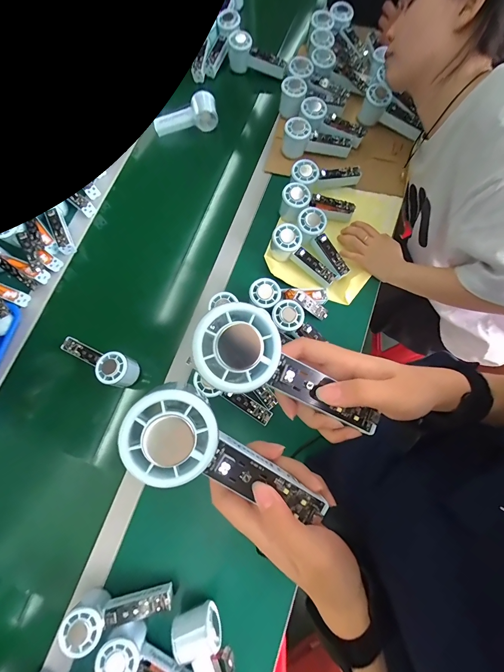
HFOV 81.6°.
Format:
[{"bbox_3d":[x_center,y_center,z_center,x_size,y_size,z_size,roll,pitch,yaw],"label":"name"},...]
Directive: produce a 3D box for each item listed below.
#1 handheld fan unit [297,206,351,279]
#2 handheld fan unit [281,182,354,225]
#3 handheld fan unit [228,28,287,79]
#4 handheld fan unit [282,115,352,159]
[{"bbox_3d":[0.140,-0.183,0.591,0.058,0.045,0.152,-34,90,-7],"label":"handheld fan unit"},{"bbox_3d":[0.135,-0.275,0.610,0.147,0.055,0.060,2,75,2],"label":"handheld fan unit"},{"bbox_3d":[0.005,-0.683,0.715,0.171,0.061,0.067,41,80,10],"label":"handheld fan unit"},{"bbox_3d":[0.145,-0.432,0.651,0.150,0.060,0.055,12,76,4],"label":"handheld fan unit"}]

